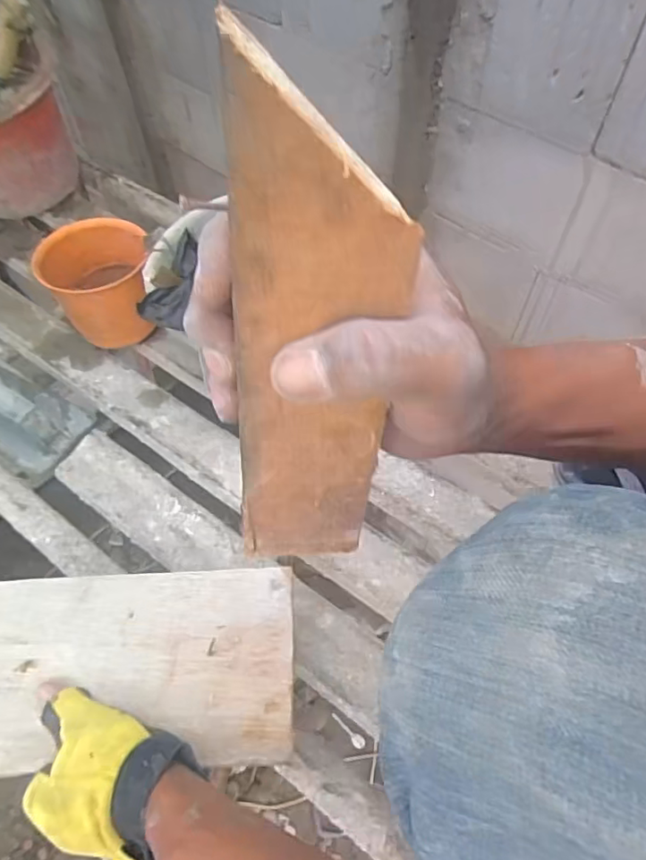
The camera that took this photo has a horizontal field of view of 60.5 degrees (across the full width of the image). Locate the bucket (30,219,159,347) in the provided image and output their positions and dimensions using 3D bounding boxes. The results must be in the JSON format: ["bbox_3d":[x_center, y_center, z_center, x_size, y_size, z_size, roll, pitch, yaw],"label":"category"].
[{"bbox_3d":[-0.291,-0.185,0.749,0.138,0.126,0.146,-23,60,-13],"label":"bucket"}]

